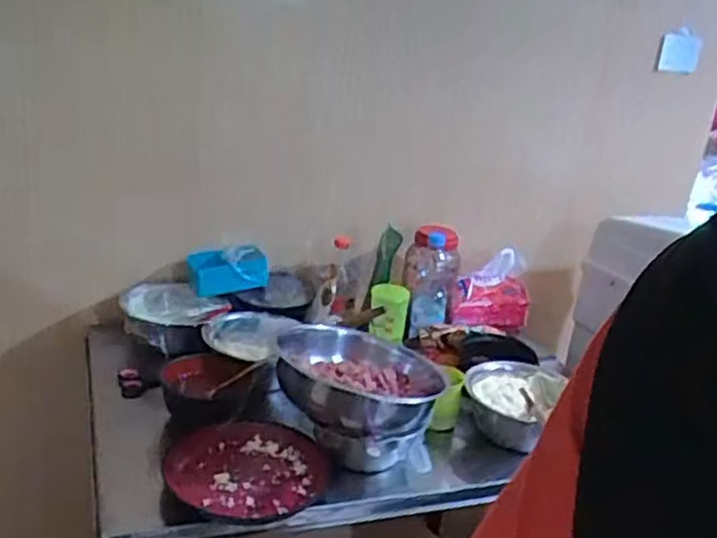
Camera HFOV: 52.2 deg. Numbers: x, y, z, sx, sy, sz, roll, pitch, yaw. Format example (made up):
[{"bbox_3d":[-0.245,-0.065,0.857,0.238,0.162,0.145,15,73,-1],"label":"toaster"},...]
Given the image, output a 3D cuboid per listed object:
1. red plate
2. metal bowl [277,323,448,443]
[{"bbox_3d":[-0.154,0.280,1.036,0.222,0.025,0.202,6,21,-3],"label":"red plate"},{"bbox_3d":[0.004,0.164,1.101,0.237,0.074,0.227,4,21,-9],"label":"metal bowl"}]

